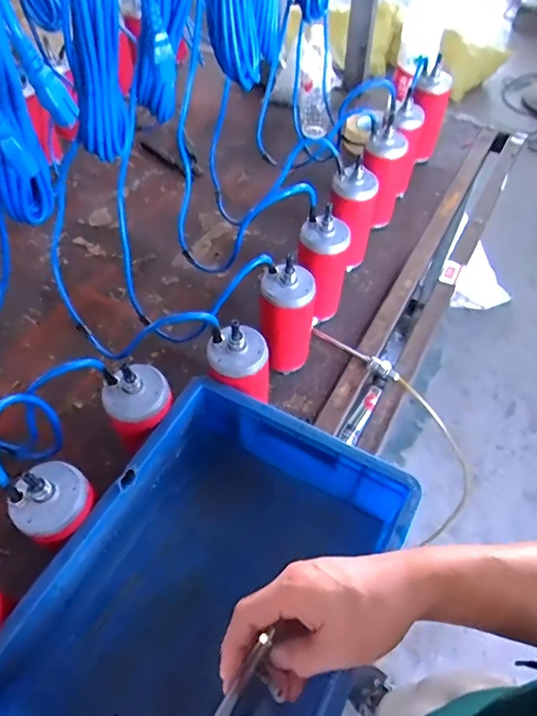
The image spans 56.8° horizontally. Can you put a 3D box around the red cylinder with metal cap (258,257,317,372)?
[{"bbox_3d":[0.027,-0.056,0.735,0.080,0.188,0.073,4,54,2],"label":"red cylinder with metal cap"}]

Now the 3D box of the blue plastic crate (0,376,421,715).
[{"bbox_3d":[-0.056,0.262,0.539,0.300,0.149,0.403,25,58,17],"label":"blue plastic crate"}]

